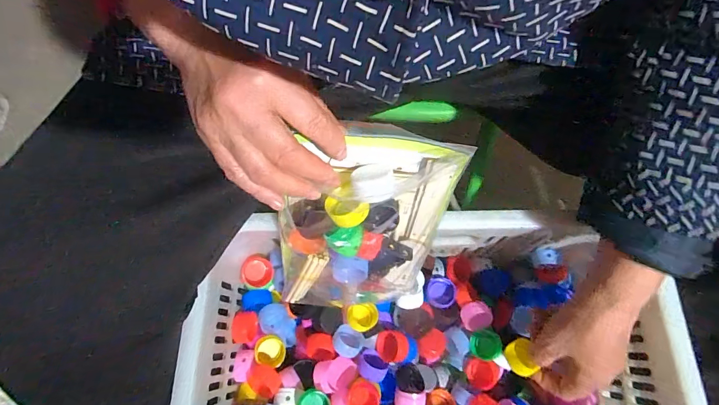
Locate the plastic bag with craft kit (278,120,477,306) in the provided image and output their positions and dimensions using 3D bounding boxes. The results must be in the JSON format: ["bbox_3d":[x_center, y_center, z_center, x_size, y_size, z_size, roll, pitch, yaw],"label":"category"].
[{"bbox_3d":[-0.001,0.032,0.352,0.135,0.217,0.034,5,42,-4],"label":"plastic bag with craft kit"}]

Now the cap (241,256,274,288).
[{"bbox_3d":[-0.115,0.078,0.449,0.033,0.015,0.033,7,73,-24],"label":"cap"}]

